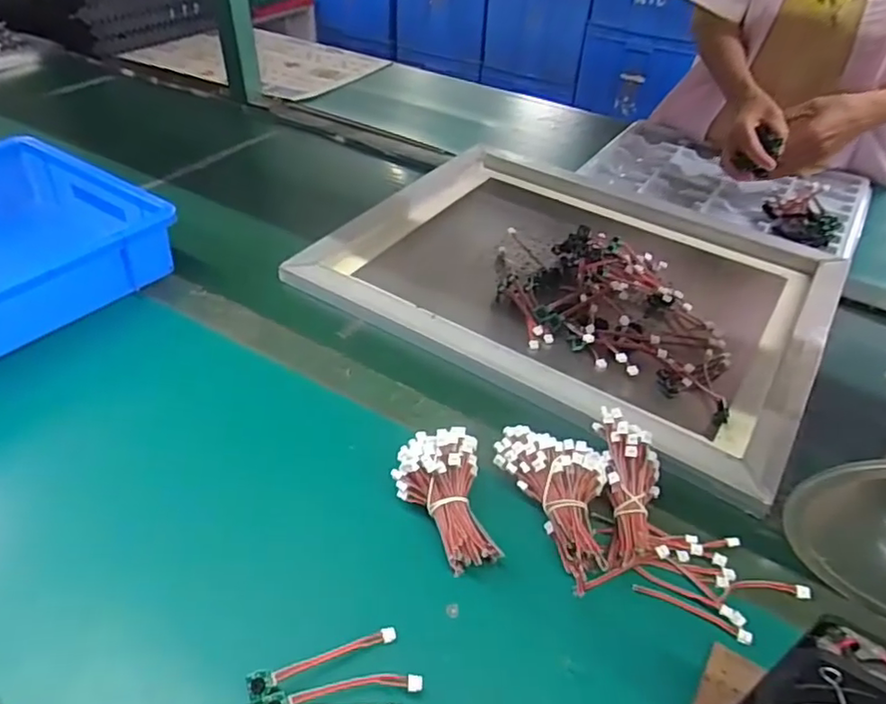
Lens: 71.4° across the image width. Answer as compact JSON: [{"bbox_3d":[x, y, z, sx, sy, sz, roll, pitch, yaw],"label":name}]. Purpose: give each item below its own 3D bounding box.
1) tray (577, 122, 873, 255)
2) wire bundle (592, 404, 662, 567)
[{"bbox_3d":[0.408,-0.255,0.891,0.365,0.030,0.260,25,45,24],"label":"tray"},{"bbox_3d":[0.142,0.099,0.457,0.044,0.026,0.115,4,63,1],"label":"wire bundle"}]

